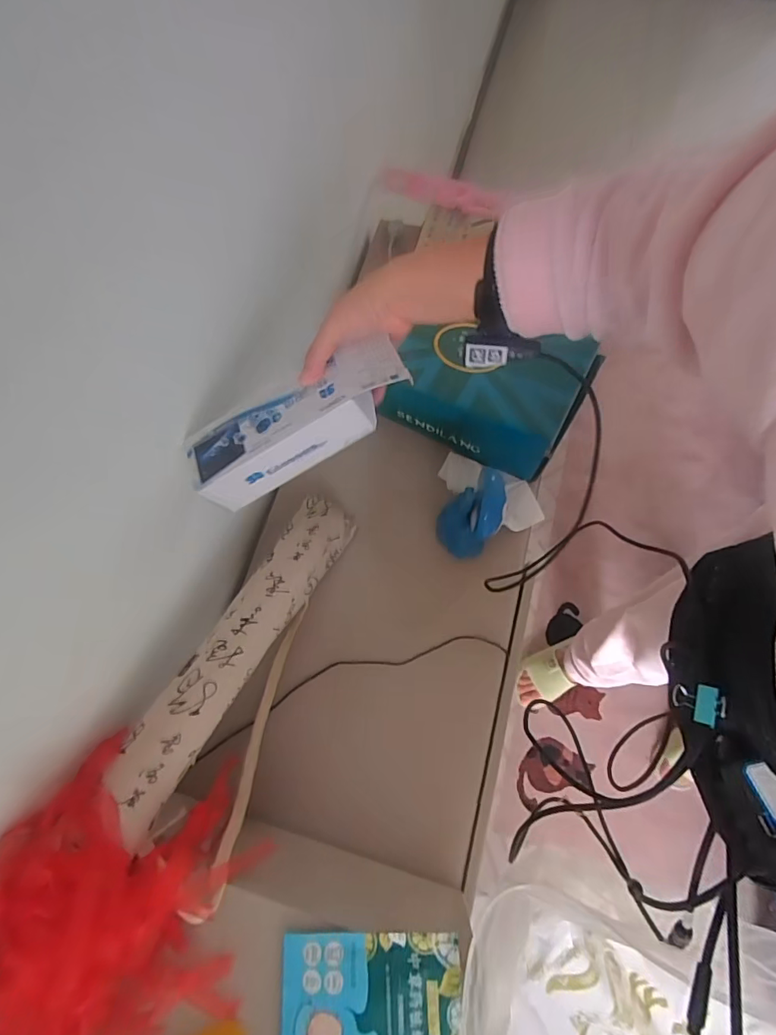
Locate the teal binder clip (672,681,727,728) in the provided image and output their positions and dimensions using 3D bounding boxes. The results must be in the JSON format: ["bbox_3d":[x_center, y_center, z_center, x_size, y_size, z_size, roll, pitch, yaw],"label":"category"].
[{"bbox_3d":[0.214,0.124,0.322,0.028,0.022,0.027,23,73,8],"label":"teal binder clip"}]

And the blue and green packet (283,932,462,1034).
[{"bbox_3d":[-0.014,0.420,0.403,0.149,0.012,0.106,-1,71,0],"label":"blue and green packet"}]

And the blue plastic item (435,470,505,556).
[{"bbox_3d":[0.114,-0.003,0.650,0.073,0.156,0.087,33,75,11],"label":"blue plastic item"}]

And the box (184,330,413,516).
[{"bbox_3d":[-0.091,-0.099,0.486,0.234,0.056,0.074,-29,73,11],"label":"box"}]

